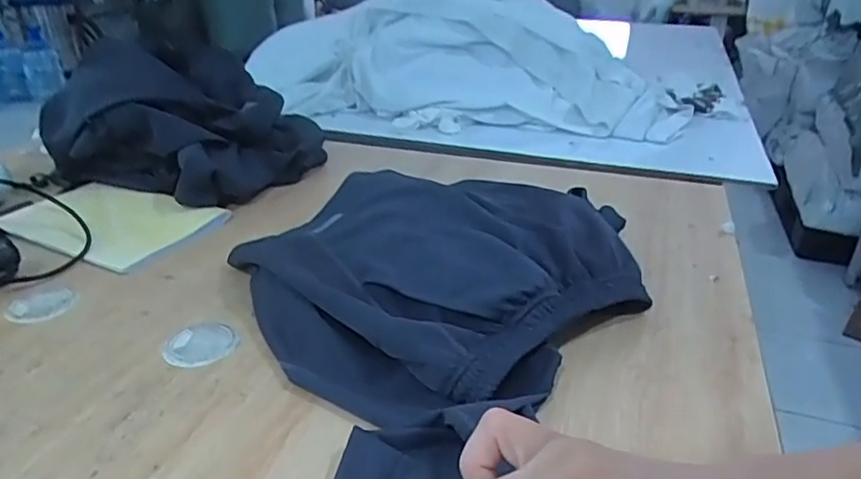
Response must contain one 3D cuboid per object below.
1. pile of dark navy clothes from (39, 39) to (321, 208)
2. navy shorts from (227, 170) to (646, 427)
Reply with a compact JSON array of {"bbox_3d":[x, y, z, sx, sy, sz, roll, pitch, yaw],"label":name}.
[{"bbox_3d":[-0.371,-0.177,0.929,0.337,0.176,0.274,9,28,16],"label":"pile of dark navy clothes"},{"bbox_3d":[0.012,0.020,0.651,0.369,0.080,0.400,1,27,0],"label":"navy shorts"}]

